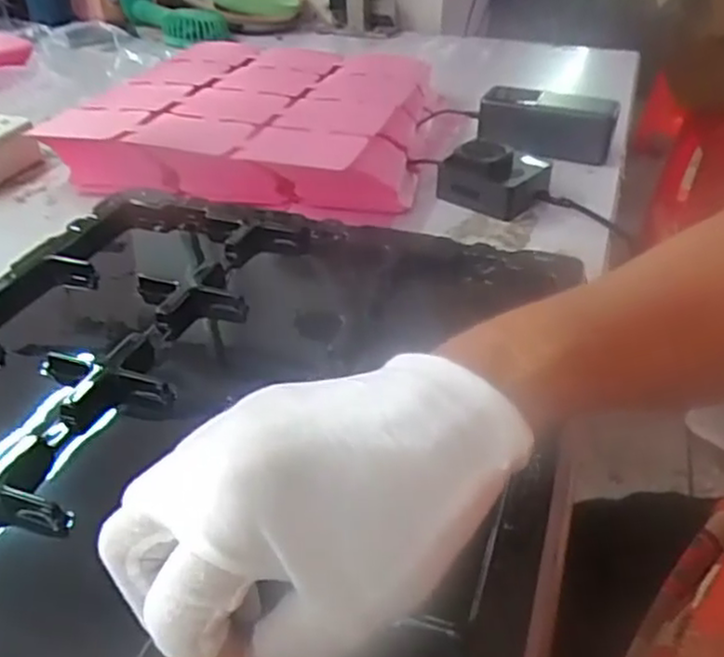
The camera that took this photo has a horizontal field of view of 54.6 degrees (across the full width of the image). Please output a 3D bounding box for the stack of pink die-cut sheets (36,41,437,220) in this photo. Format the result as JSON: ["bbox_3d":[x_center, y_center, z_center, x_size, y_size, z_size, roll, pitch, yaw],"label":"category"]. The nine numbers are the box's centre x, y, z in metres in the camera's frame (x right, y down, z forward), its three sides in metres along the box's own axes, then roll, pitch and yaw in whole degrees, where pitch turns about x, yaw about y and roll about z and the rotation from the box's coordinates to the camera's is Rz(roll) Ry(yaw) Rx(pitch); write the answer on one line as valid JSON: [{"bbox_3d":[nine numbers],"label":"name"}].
[{"bbox_3d":[-0.107,-0.219,0.717,0.352,0.058,0.321,8,38,12],"label":"stack of pink die-cut sheets"}]

